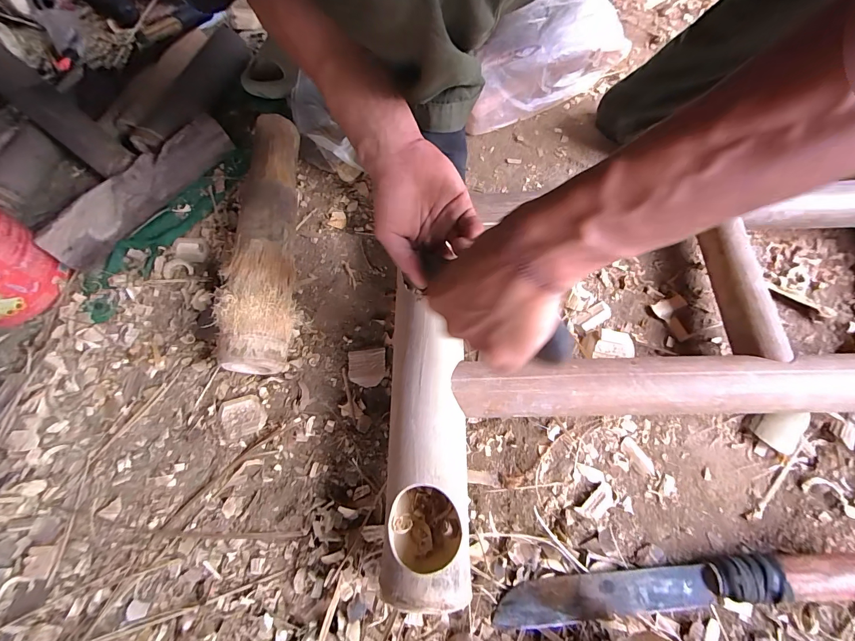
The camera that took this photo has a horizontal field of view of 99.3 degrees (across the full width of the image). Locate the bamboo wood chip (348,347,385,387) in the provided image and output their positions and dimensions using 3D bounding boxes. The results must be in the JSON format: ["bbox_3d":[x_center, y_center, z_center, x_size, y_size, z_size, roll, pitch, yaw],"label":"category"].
[{"bbox_3d":[-0.075,0.056,0.449,0.044,0.012,0.049,-1,68,1],"label":"bamboo wood chip"}]

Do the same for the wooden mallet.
[{"bbox_3d":[-0.205,-0.110,0.480,0.073,0.075,0.358,-4,67,3],"label":"wooden mallet"}]

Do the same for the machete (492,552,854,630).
[{"bbox_3d":[0.236,0.255,0.340,0.336,0.035,0.036,-8,68,-1],"label":"machete"}]

